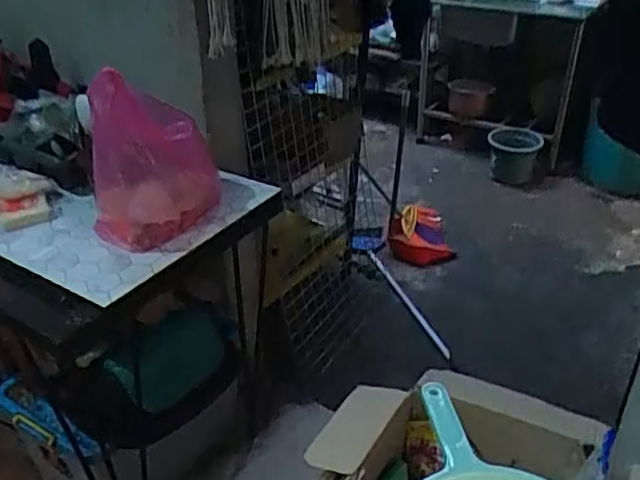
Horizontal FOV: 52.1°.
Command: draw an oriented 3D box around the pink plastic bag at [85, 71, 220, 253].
[{"bbox_3d":[-0.299,-0.138,1.158,0.225,0.343,0.169,-11,34,-14],"label":"pink plastic bag"}]

